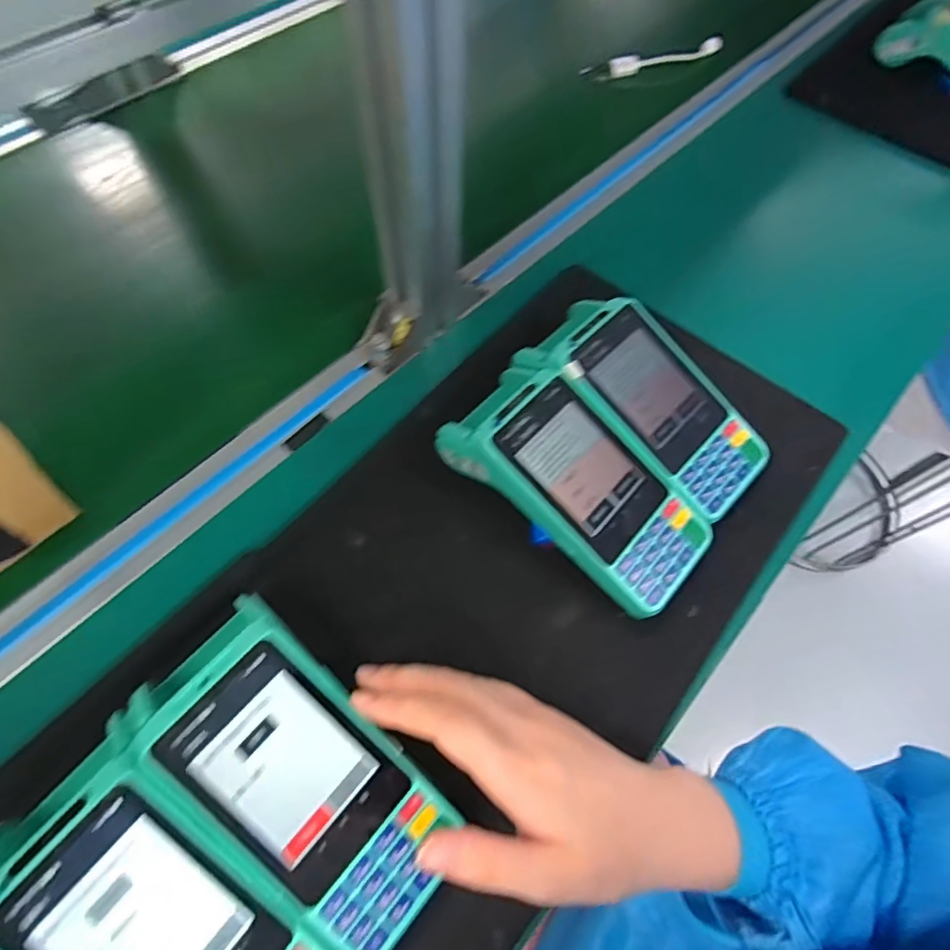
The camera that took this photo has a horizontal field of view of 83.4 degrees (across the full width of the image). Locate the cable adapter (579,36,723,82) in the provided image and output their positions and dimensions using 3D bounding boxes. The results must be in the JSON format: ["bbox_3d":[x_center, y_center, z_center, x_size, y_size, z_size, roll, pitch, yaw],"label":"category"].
[{"bbox_3d":[0.208,-0.485,0.620,0.173,0.020,0.035,-26,67,-12],"label":"cable adapter"}]

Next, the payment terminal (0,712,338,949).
[{"bbox_3d":[-0.135,0.199,0.236,0.168,0.045,0.076,42,68,4],"label":"payment terminal"}]

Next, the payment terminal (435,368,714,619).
[{"bbox_3d":[0.062,0.004,0.332,0.172,0.063,0.083,40,71,17],"label":"payment terminal"}]

